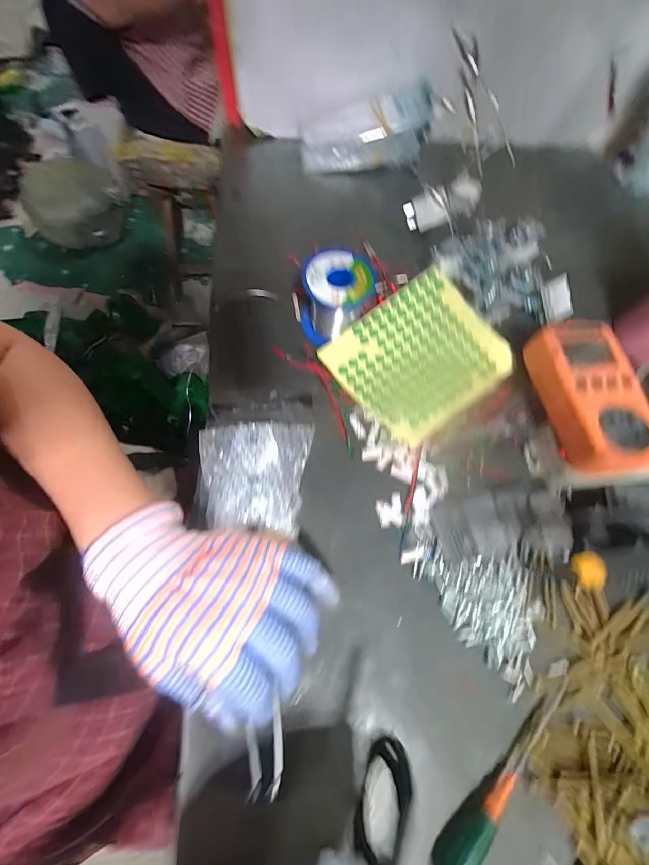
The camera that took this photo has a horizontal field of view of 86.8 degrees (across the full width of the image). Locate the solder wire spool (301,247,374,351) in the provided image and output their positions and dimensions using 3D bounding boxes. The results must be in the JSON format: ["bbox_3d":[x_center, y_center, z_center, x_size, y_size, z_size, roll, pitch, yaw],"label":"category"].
[{"bbox_3d":[0.010,-0.129,0.325,0.063,0.056,0.063,1,71,-2],"label":"solder wire spool"}]

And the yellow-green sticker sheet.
[{"bbox_3d":[0.094,-0.076,0.331,0.156,0.020,0.126,-36,76,-11],"label":"yellow-green sticker sheet"}]

